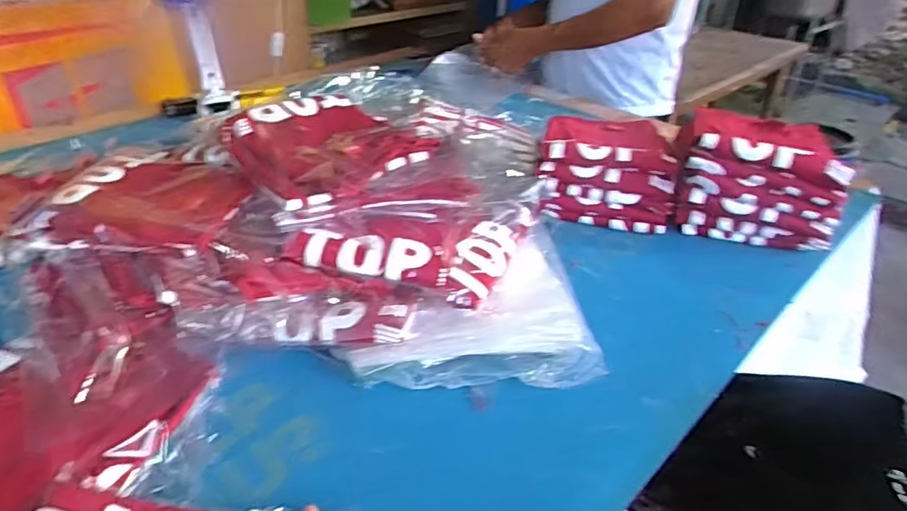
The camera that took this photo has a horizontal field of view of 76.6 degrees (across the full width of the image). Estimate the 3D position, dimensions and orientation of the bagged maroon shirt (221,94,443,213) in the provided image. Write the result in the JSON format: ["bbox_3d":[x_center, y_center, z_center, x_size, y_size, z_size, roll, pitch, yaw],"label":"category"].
[{"bbox_3d":[-0.157,-0.139,0.718,0.204,0.043,0.241,-24,41,-33],"label":"bagged maroon shirt"}]

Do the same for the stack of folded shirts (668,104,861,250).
[{"bbox_3d":[0.429,-0.124,0.826,0.197,0.141,0.228,13,35,18],"label":"stack of folded shirts"}]

